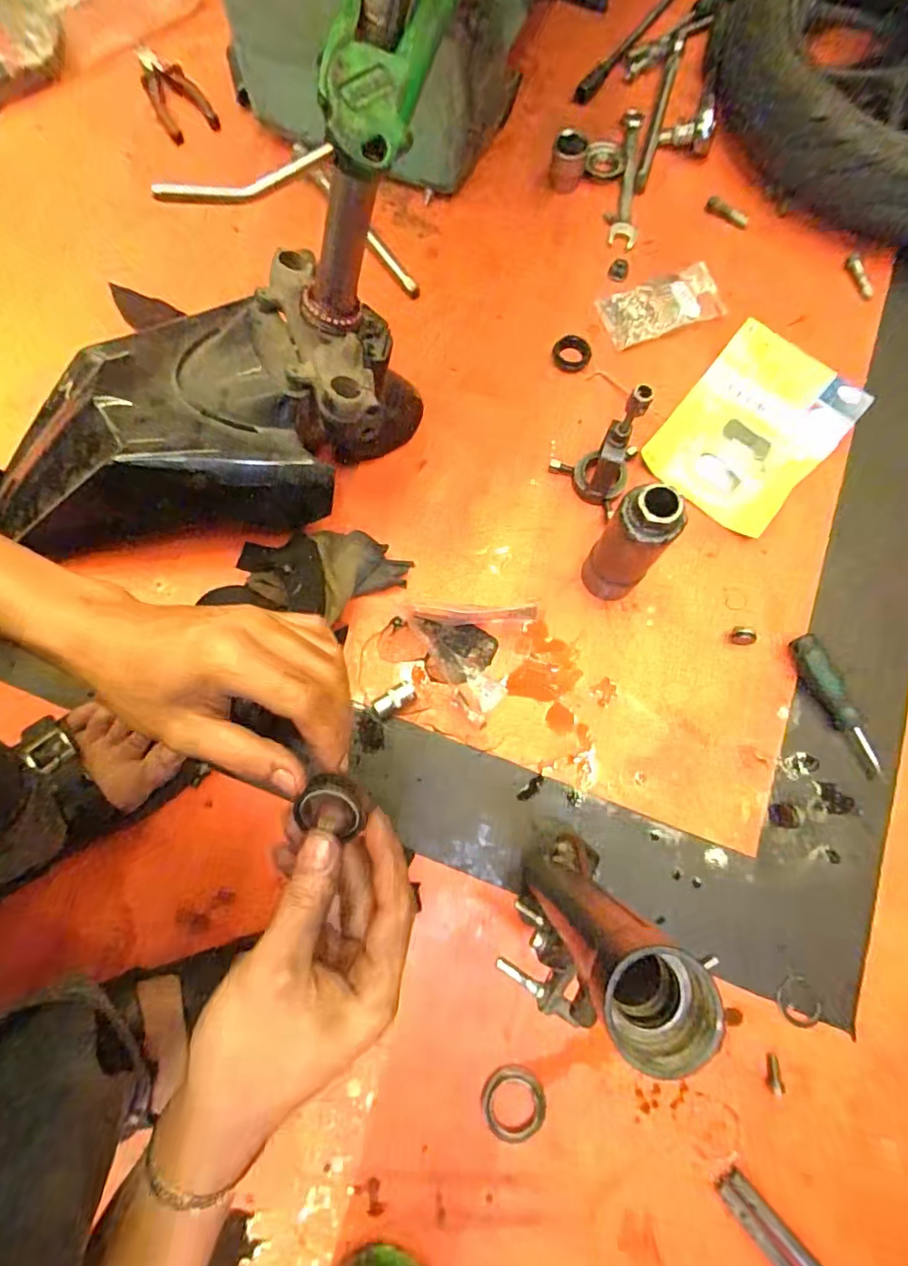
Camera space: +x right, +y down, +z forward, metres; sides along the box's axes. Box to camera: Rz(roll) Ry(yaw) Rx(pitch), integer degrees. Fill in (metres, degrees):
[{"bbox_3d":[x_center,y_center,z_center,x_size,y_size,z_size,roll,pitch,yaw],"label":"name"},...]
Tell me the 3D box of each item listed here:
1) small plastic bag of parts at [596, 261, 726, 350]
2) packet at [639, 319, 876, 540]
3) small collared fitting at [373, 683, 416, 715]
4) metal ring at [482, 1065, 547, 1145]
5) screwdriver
[{"bbox_3d":[0.234,-0.362,0.617,0.144,0.013,0.068,-21,76,-5],"label":"small plastic bag of parts"},{"bbox_3d":[0.305,-0.208,0.576,0.144,0.026,0.194,39,79,9],"label":"packet"},{"bbox_3d":[-0.053,0.061,0.512,0.040,0.016,0.016,-35,78,-9],"label":"small collared fitting"},{"bbox_3d":[0.047,0.366,0.438,0.049,0.004,0.049,0,75,0],"label":"metal ring"},{"bbox_3d":[0.341,0.062,0.503,0.022,0.020,0.126,-22,76,-6],"label":"screwdriver"}]

